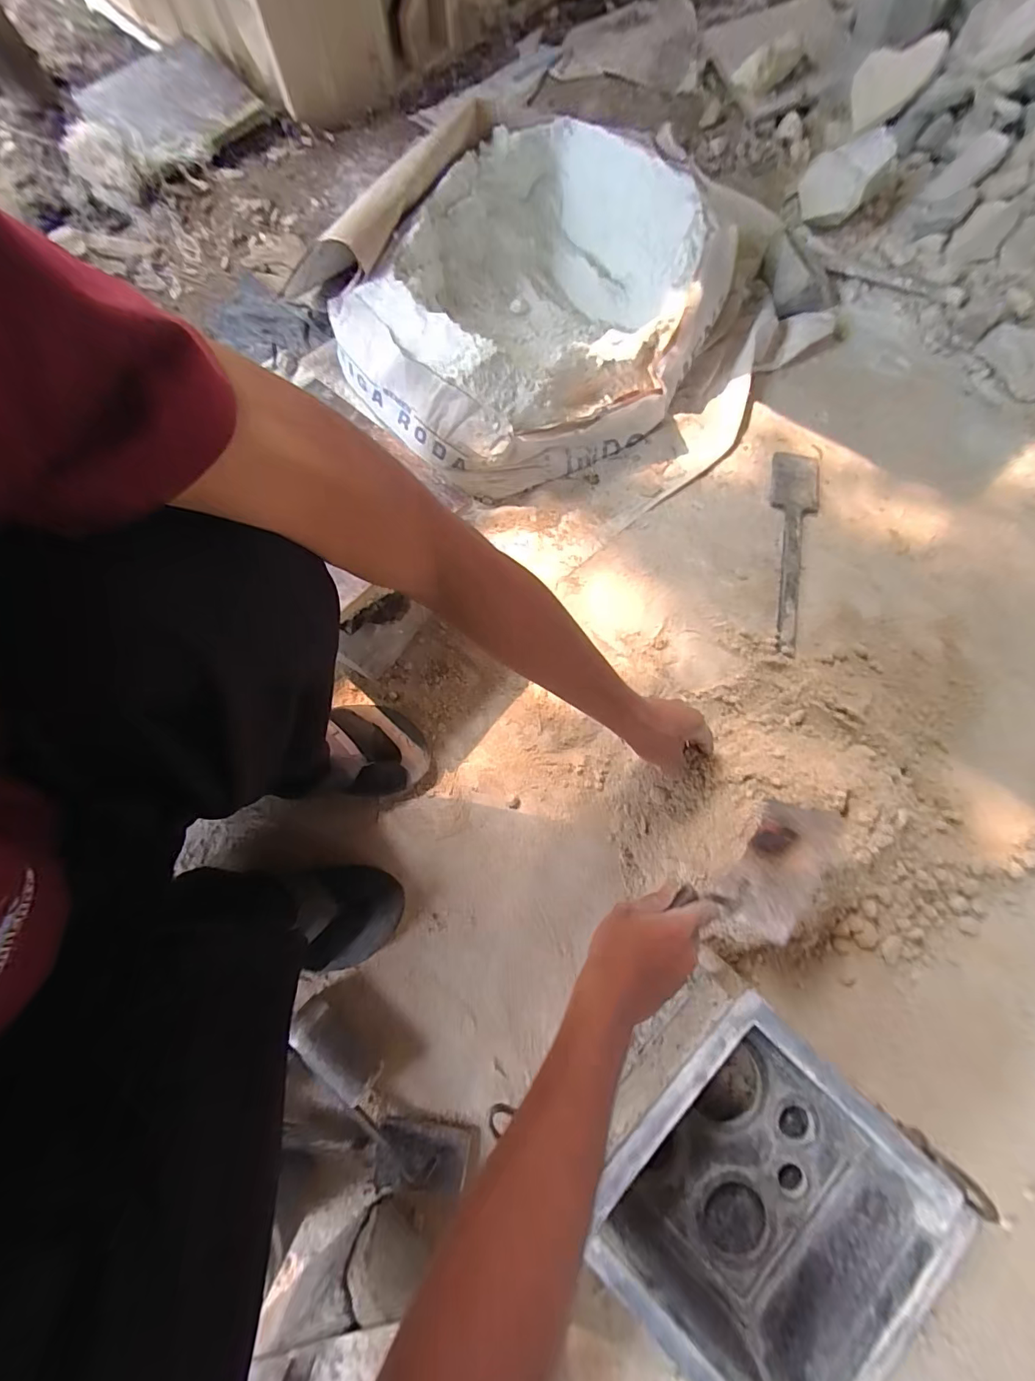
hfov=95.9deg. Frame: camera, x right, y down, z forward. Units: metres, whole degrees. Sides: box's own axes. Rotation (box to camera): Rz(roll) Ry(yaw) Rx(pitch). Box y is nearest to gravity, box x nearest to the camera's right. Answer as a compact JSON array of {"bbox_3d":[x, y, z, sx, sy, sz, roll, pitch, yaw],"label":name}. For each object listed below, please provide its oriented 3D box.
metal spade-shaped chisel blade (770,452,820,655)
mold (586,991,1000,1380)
[{"bbox_3d":[0.378,-0.197,0.647,0.064,0.010,0.317,12,76,4],"label":"metal spade-shaped chisel blade"},{"bbox_3d":[0.203,0.435,0.427,0.226,0.126,0.235,42,80,11],"label":"mold"}]

